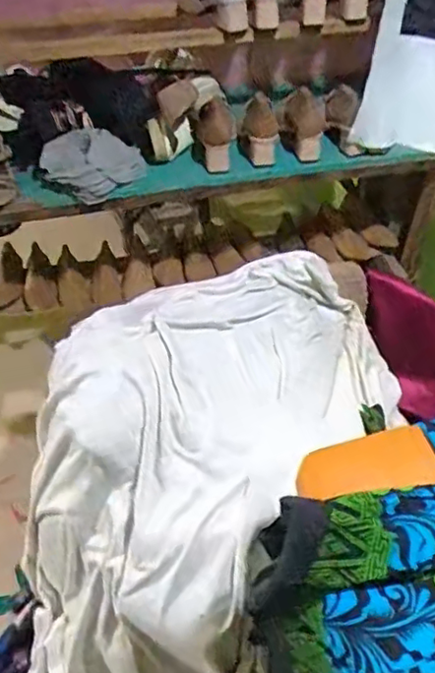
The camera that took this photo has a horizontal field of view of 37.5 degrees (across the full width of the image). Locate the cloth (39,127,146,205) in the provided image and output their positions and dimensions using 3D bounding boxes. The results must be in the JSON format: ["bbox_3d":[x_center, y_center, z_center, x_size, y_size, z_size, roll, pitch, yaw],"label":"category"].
[{"bbox_3d":[-0.252,-0.353,1.302,0.200,0.103,0.161,-8,47,-9],"label":"cloth"}]

